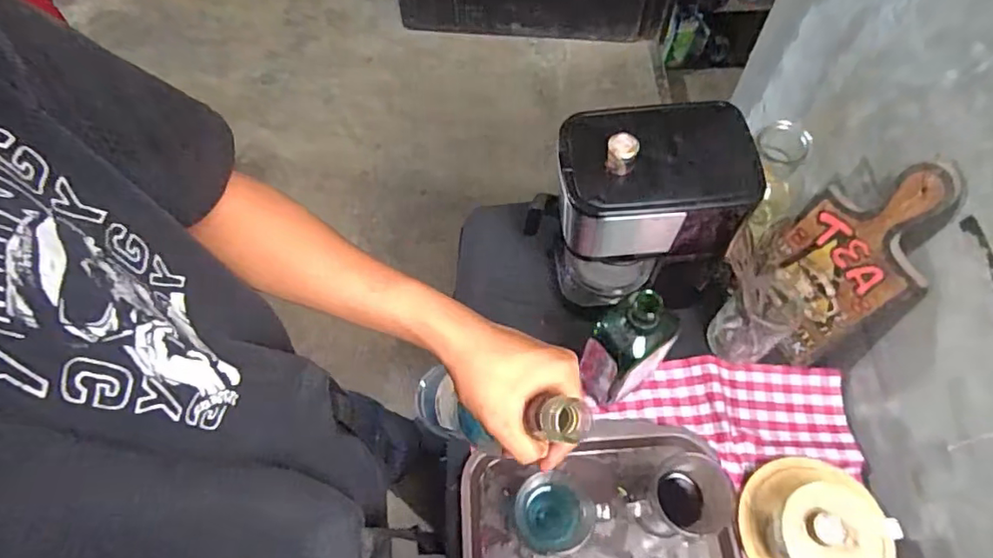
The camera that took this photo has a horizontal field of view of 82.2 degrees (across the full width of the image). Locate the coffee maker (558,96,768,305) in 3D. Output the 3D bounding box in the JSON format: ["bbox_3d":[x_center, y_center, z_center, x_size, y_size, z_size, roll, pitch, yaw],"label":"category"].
[{"bbox_3d":[0.168,-0.066,0.678,0.200,0.277,0.155,-2,62,1],"label":"coffee maker"}]

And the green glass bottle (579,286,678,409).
[{"bbox_3d":[0.140,0.079,0.641,0.078,0.215,0.070,38,70,19],"label":"green glass bottle"}]

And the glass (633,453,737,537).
[{"bbox_3d":[0.196,0.236,0.613,0.067,0.124,0.072,-1,62,2],"label":"glass"}]

